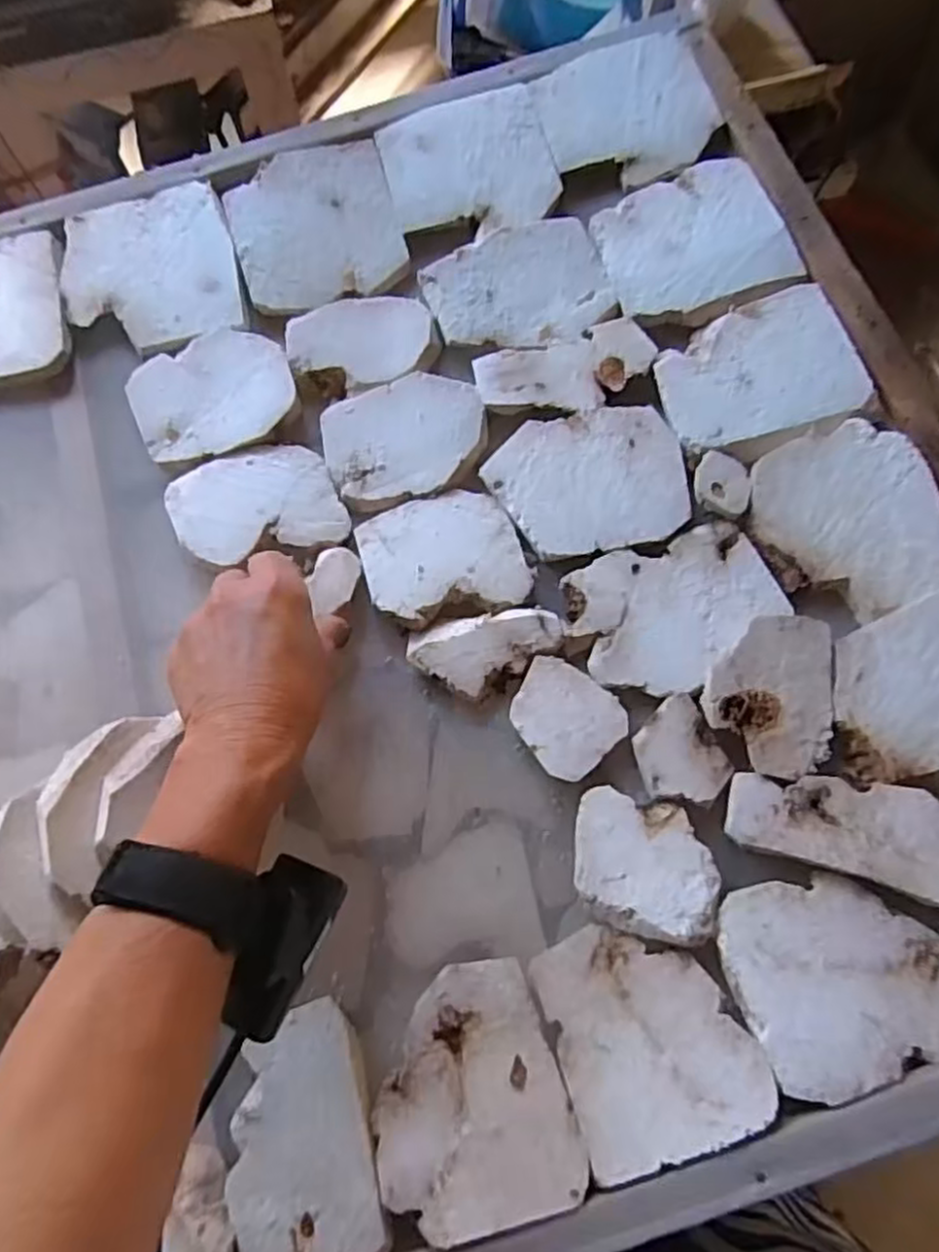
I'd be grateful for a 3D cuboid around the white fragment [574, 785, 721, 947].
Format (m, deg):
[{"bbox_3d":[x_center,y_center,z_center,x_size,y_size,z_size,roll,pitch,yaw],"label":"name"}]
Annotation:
[{"bbox_3d":[0.089,0.120,0.369,0.069,0.018,0.064,11,71,6],"label":"white fragment"}]

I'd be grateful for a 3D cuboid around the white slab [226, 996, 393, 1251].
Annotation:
[{"bbox_3d":[-0.077,0.234,0.335,0.065,0.013,0.105,-13,71,-3],"label":"white slab"}]

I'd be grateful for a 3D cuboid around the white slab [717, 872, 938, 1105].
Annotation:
[{"bbox_3d":[0.175,0.159,0.340,0.100,0.012,0.087,-19,71,-5],"label":"white slab"}]

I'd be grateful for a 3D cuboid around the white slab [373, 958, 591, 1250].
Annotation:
[{"bbox_3d":[-0.001,0.217,0.340,0.087,0.025,0.099,-17,71,-4],"label":"white slab"}]

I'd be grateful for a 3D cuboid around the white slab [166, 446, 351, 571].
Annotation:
[{"bbox_3d":[-0.129,-0.073,0.447,0.095,0.015,0.078,-21,71,-6],"label":"white slab"}]

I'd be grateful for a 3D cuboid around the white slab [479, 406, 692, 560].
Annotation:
[{"bbox_3d":[0.070,-0.086,0.440,0.110,0.011,0.087,-8,71,-1],"label":"white slab"}]

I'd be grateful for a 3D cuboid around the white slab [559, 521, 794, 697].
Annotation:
[{"bbox_3d":[0.116,-0.009,0.415,0.112,0.012,0.084,-15,71,-3],"label":"white slab"}]

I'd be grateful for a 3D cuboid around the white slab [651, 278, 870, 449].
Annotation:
[{"bbox_3d":[0.172,-0.156,0.444,0.111,0.018,0.089,-14,71,-3],"label":"white slab"}]

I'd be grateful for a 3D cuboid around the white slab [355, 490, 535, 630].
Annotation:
[{"bbox_3d":[-0.015,-0.041,0.439,0.092,0.012,0.079,-15,76,-3],"label":"white slab"}]

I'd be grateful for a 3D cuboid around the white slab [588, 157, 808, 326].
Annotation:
[{"bbox_3d":[0.143,-0.249,0.476,0.111,0.015,0.107,-17,71,-4],"label":"white slab"}]

